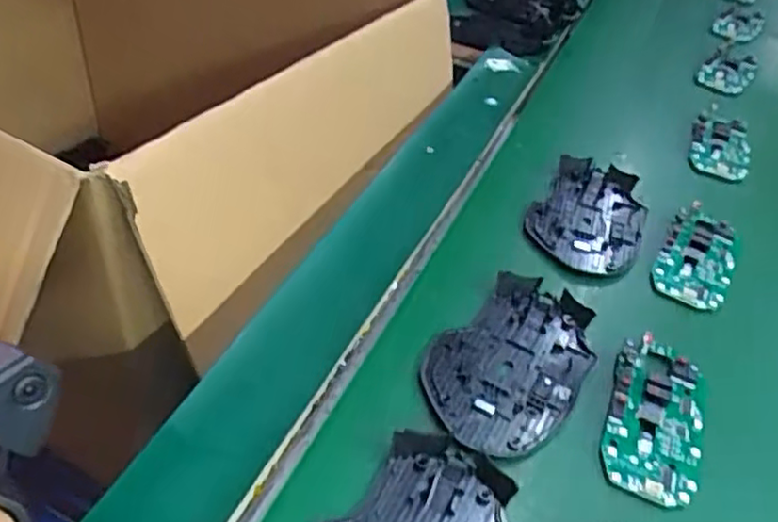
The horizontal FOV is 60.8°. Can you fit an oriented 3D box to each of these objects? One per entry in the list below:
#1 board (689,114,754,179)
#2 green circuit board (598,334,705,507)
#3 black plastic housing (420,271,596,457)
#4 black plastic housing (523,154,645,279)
[{"bbox_3d":[0.274,-0.094,0.544,0.047,0.009,0.078,16,46,13],"label":"board"},{"bbox_3d":[0.134,0.076,0.331,0.045,0.007,0.093,17,46,13],"label":"green circuit board"},{"bbox_3d":[0.066,0.050,0.346,0.071,0.008,0.112,34,52,27],"label":"black plastic housing"},{"bbox_3d":[0.140,-0.033,0.461,0.073,0.017,0.107,22,48,17],"label":"black plastic housing"}]

